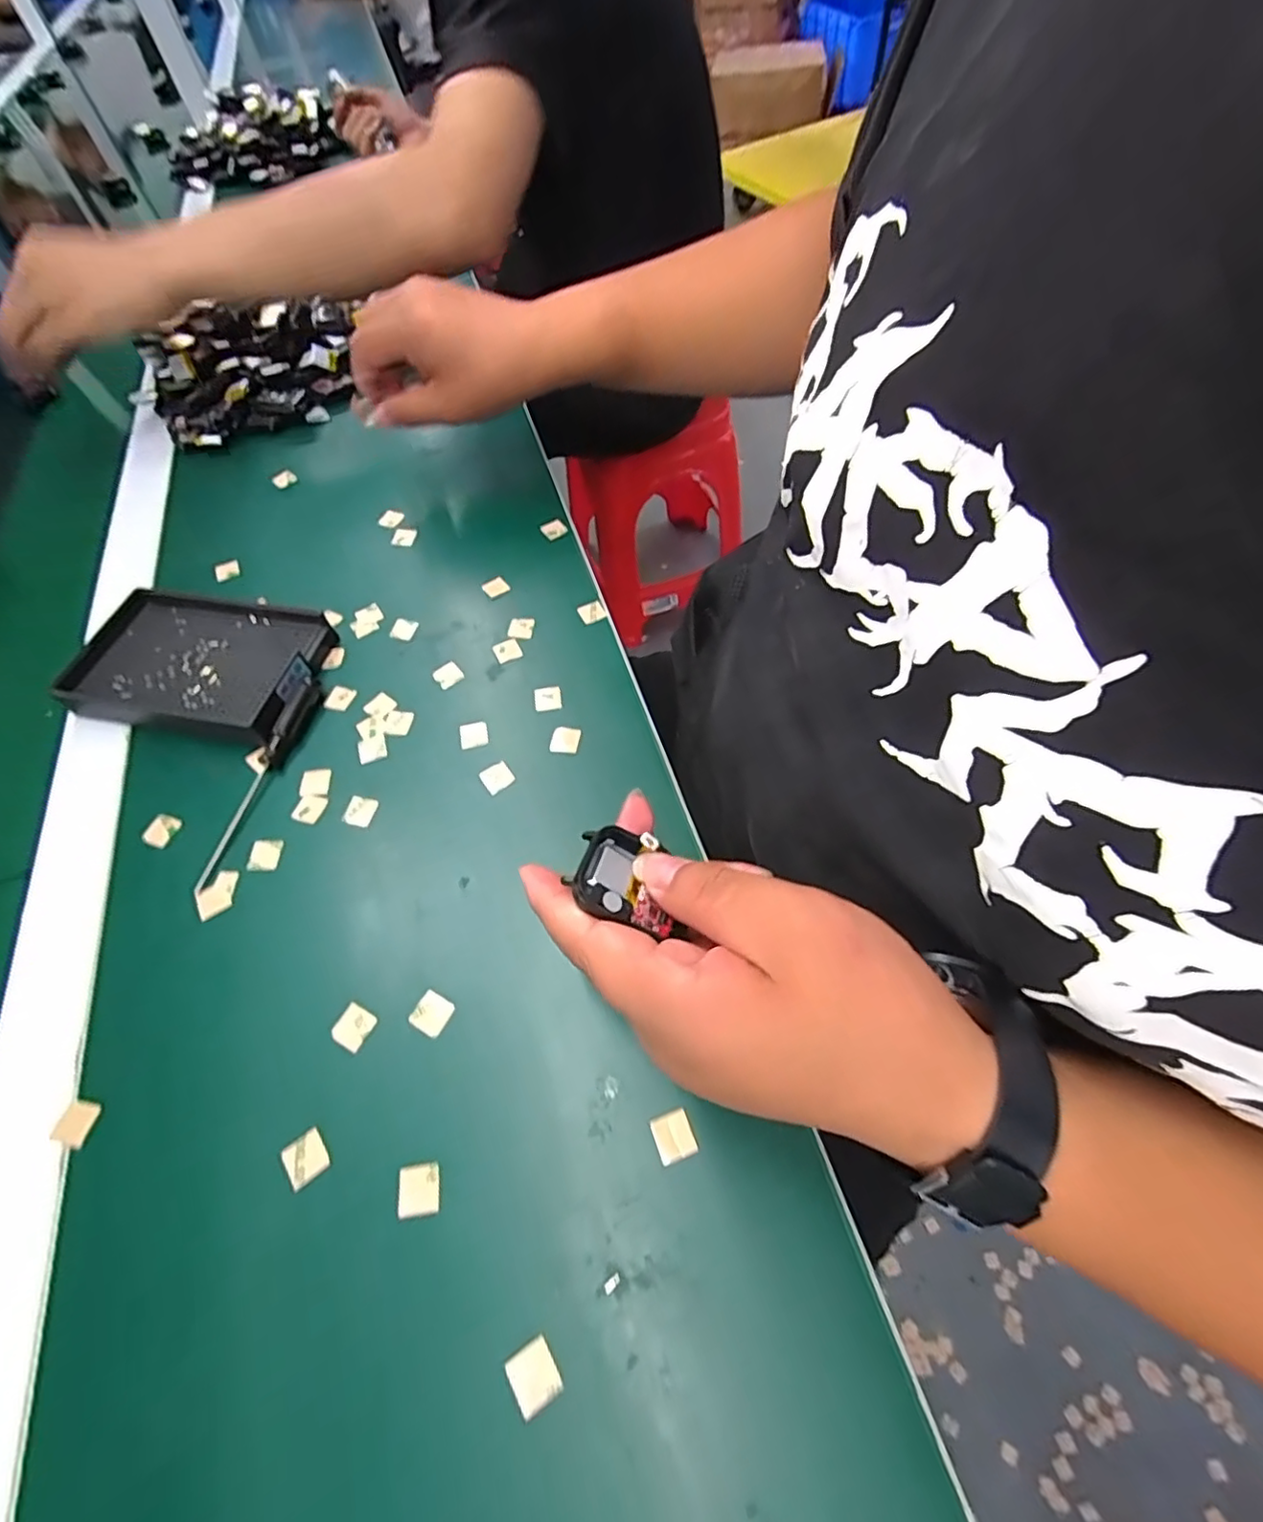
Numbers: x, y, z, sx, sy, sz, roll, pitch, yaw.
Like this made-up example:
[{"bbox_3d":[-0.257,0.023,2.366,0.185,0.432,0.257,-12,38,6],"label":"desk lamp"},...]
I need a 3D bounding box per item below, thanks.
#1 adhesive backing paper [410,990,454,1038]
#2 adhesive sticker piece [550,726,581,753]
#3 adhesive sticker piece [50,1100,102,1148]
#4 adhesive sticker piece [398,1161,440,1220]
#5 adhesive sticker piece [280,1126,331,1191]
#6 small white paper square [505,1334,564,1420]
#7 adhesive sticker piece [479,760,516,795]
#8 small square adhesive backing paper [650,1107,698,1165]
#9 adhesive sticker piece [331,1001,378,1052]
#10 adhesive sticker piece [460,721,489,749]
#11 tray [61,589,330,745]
[{"bbox_3d":[-0.090,0.114,0.280,0.017,0.004,0.016,22,62,17],"label":"adhesive backing paper"},{"bbox_3d":[-0.038,-0.012,0.356,0.016,0.004,0.017,7,63,9],"label":"adhesive sticker piece"},{"bbox_3d":[-0.236,0.154,0.265,0.014,0.004,0.016,9,62,6],"label":"adhesive sticker piece"},{"bbox_3d":[-0.084,0.170,0.247,0.016,0.004,0.017,-8,57,-3],"label":"adhesive sticker piece"},{"bbox_3d":[-0.134,0.163,0.255,0.016,0.004,0.017,-34,62,-17],"label":"adhesive sticker piece"},{"bbox_3d":[-0.034,0.213,0.215,0.016,0.004,0.017,-32,61,-14],"label":"small white paper square"},{"bbox_3d":[-0.075,0.008,0.343,0.016,0.004,0.016,-34,62,-16],"label":"adhesive sticker piece"},{"bbox_3d":[0.017,0.151,0.250,0.015,0.004,0.016,-20,59,-8],"label":"small square adhesive backing paper"},{"bbox_3d":[-0.125,0.120,0.280,0.016,0.004,0.017,24,65,16],"label":"adhesive sticker piece"},{"bbox_3d":[-0.092,-0.016,0.359,0.015,0.004,0.017,-13,58,-4],"label":"adhesive sticker piece"},{"bbox_3d":[-0.265,-0.060,0.384,0.138,0.025,0.095,9,59,10],"label":"tray"}]

